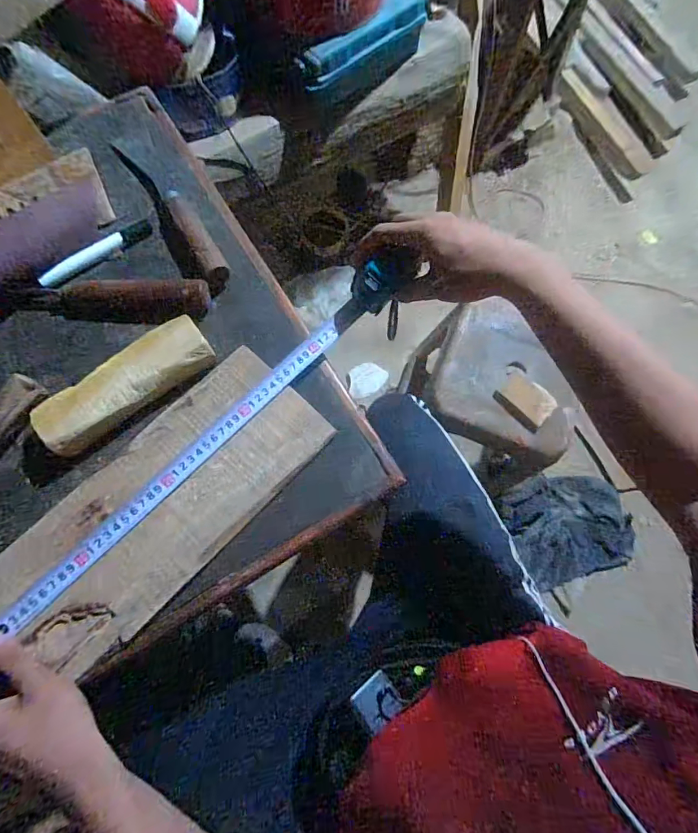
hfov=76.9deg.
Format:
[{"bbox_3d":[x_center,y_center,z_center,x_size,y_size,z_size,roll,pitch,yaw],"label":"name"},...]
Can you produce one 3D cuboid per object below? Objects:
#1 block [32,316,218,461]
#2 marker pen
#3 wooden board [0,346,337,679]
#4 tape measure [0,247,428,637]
[{"bbox_3d":[-0.219,-0.033,0.437,0.172,0.035,0.053,-39,78,-12],"label":"block"},{"bbox_3d":[-0.290,-0.191,0.506,0.135,0.013,0.021,-38,78,-12],"label":"marker pen"},{"bbox_3d":[-0.177,0.084,0.421,0.330,0.015,0.141,-42,78,-14],"label":"wooden board"},{"bbox_3d":[-0.120,0.014,0.428,0.478,0.073,0.045,-44,79,-7],"label":"tape measure"}]

